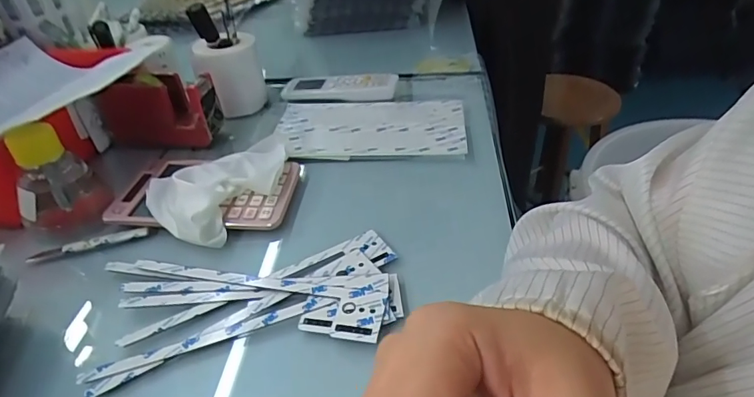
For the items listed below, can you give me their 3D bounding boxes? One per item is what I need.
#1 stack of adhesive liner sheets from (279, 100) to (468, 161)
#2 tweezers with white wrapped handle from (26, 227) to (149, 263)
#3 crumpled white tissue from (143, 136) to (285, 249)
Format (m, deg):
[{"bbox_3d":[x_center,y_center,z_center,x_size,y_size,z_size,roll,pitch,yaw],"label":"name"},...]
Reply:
[{"bbox_3d":[-0.010,-0.088,0.604,0.232,0.007,0.138,0,38,6],"label":"stack of adhesive liner sheets"},{"bbox_3d":[-0.275,0.044,0.464,0.109,0.010,0.010,-12,38,-10],"label":"tweezers with white wrapped handle"},{"bbox_3d":[-0.150,-0.018,0.500,0.159,0.035,0.129,-26,42,-26],"label":"crumpled white tissue"}]

